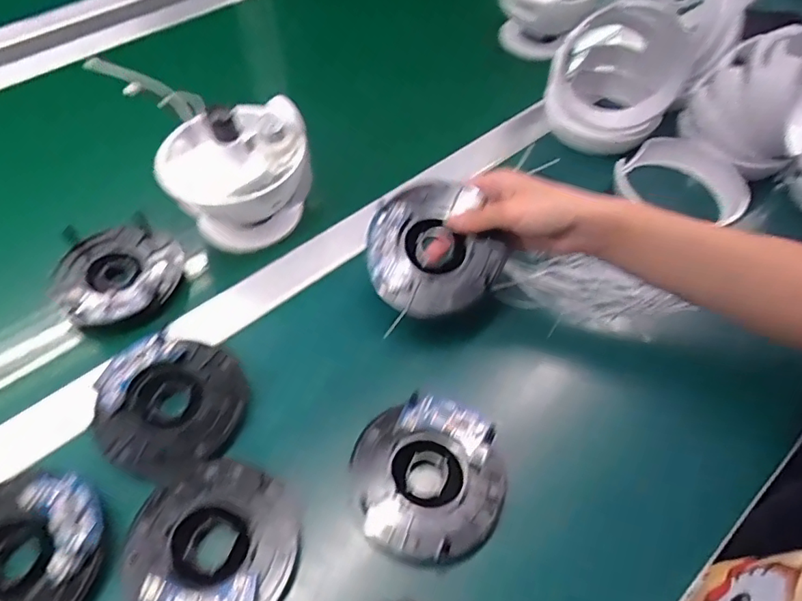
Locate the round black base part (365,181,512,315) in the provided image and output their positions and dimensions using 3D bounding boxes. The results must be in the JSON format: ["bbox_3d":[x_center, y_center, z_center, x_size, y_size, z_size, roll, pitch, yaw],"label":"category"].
[{"bbox_3d":[0.022,-0.039,0.416,0.100,0.016,0.094,0,86,2],"label":"round black base part"}]

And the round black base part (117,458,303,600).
[{"bbox_3d":[-0.116,0.149,0.335,0.102,0.013,0.099,1,55,-2],"label":"round black base part"}]

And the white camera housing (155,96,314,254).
[{"bbox_3d":[-0.138,-0.103,0.476,0.121,0.116,0.111,-22,59,-17],"label":"white camera housing"}]

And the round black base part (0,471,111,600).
[{"bbox_3d":[-0.233,0.153,0.326,0.096,0.016,0.098,1,55,-2],"label":"round black base part"}]

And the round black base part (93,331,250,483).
[{"bbox_3d":[-0.162,0.069,0.383,0.098,0.015,0.097,1,55,-2],"label":"round black base part"}]

